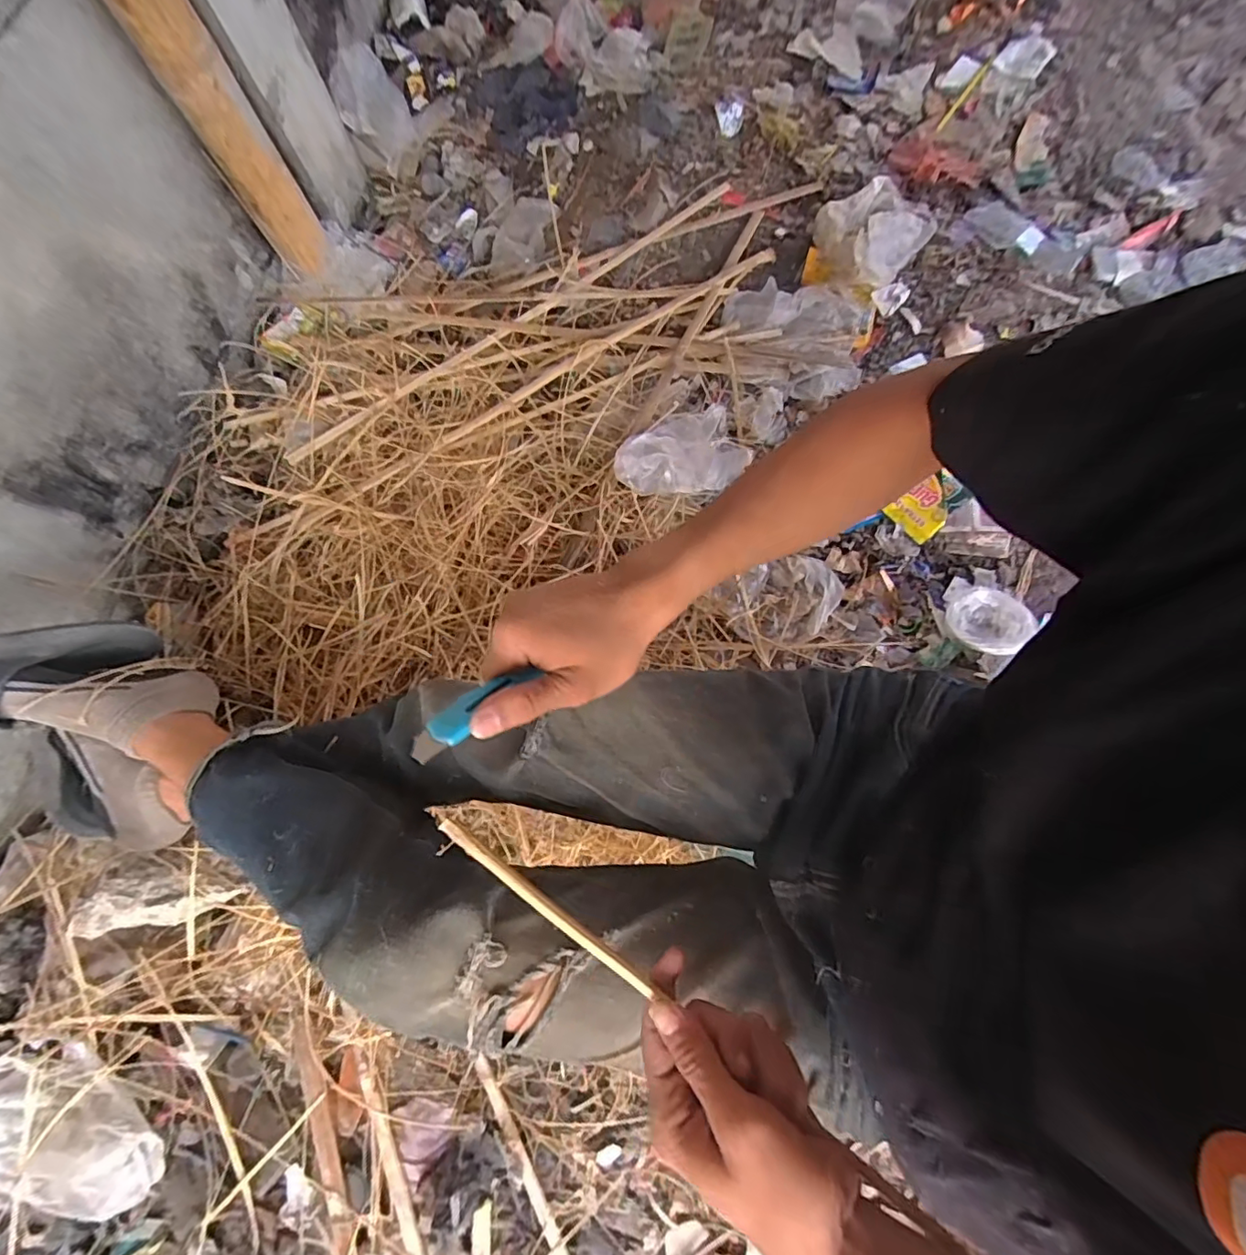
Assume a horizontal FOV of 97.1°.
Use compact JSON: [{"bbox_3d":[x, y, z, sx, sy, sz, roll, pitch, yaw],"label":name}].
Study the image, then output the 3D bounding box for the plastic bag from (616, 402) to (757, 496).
[{"bbox_3d":[0.084,-0.272,0.847,0.198,0.084,0.151,-15,71,0],"label":"plastic bag"}]

